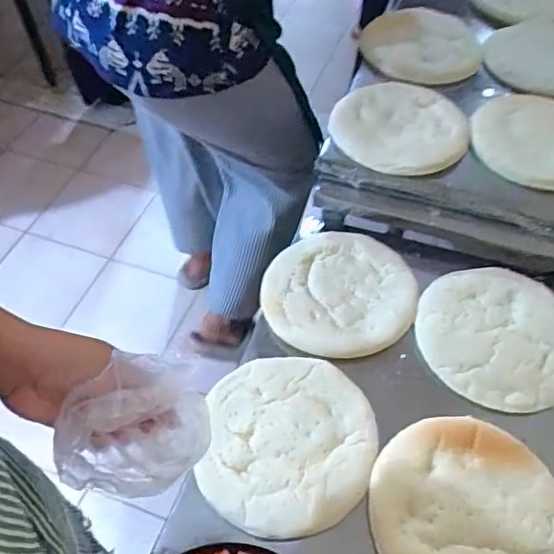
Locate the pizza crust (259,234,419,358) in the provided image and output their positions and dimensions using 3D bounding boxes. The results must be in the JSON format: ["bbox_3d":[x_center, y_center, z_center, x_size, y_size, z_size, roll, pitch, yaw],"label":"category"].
[{"bbox_3d":[0.082,0.016,0.742,0.194,0.024,0.189,0,53,0],"label":"pizza crust"}]

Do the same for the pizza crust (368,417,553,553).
[{"bbox_3d":[0.196,0.239,0.564,0.194,0.008,0.196,0,53,0],"label":"pizza crust"}]

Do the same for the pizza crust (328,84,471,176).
[{"bbox_3d":[0.179,-0.225,0.830,0.191,0.014,0.187,0,53,0],"label":"pizza crust"}]

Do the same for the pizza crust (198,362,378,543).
[{"bbox_3d":[0.013,0.179,0.617,0.180,0.024,0.192,5,54,4],"label":"pizza crust"}]

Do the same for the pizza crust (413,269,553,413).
[{"bbox_3d":[0.274,0.070,0.693,0.191,0.017,0.190,0,53,0],"label":"pizza crust"}]

